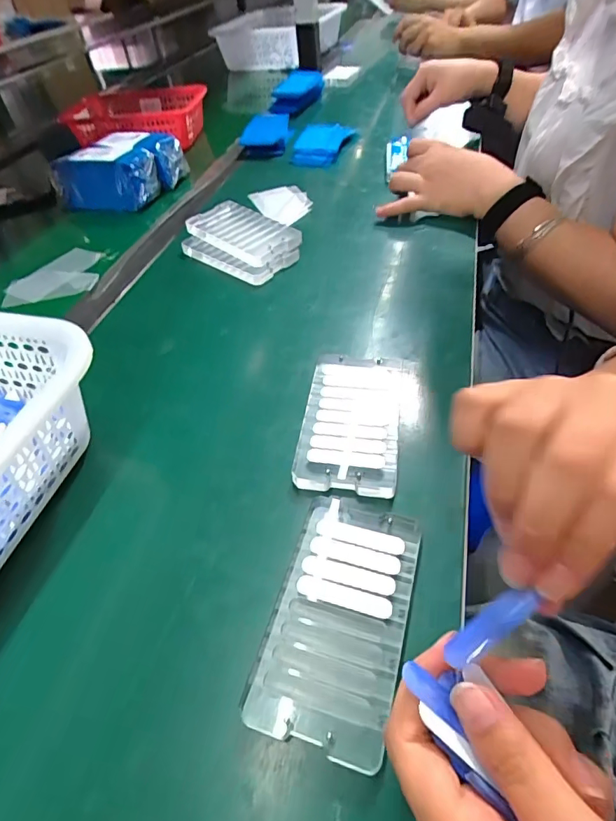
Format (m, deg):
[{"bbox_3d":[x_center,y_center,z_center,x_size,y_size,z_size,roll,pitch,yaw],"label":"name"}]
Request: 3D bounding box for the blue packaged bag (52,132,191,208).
[{"bbox_3d":[-0.264,-0.340,0.637,0.145,0.060,0.116,10,48,14],"label":"blue packaged bag"}]

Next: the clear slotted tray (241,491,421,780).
[{"bbox_3d":[0.018,0.105,0.243,0.067,0.010,0.125,11,48,14],"label":"clear slotted tray"}]

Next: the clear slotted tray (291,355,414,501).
[{"bbox_3d":[0.035,0.002,0.331,0.073,0.010,0.122,5,47,10],"label":"clear slotted tray"}]

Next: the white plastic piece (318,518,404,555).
[{"bbox_3d":[0.030,0.072,0.264,0.051,0.004,0.012,11,48,14],"label":"white plastic piece"}]

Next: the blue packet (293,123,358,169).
[{"bbox_3d":[0.020,-0.416,0.705,0.078,0.022,0.123,13,49,17],"label":"blue packet"}]

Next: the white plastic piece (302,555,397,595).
[{"bbox_3d":[0.022,0.089,0.250,0.051,0.004,0.011,10,48,14],"label":"white plastic piece"}]

